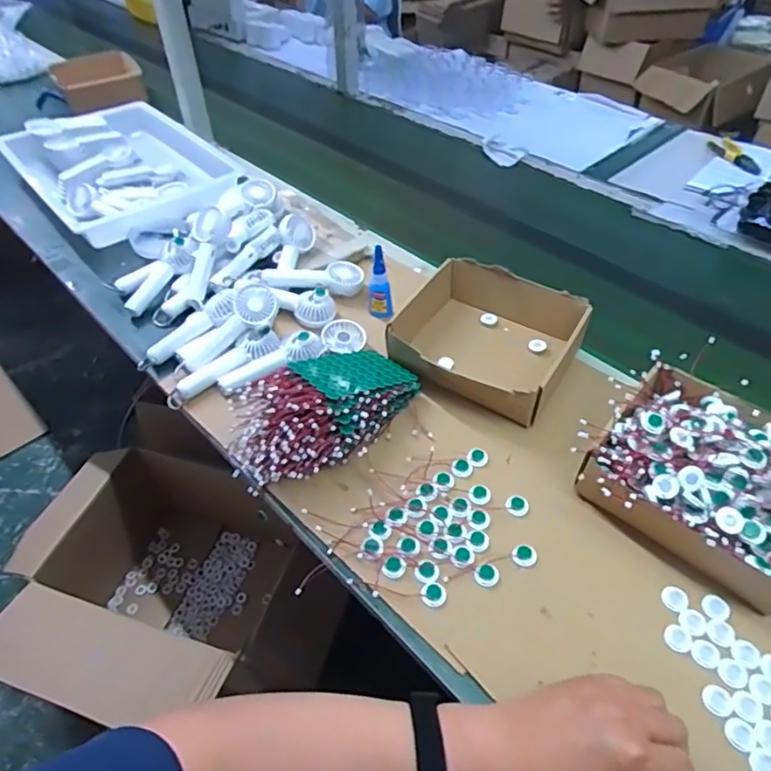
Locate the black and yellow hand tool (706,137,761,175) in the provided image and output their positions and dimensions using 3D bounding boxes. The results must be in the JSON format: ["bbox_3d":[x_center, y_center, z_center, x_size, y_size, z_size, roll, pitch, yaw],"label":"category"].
[{"bbox_3d":[0.721,-0.471,1.135,0.059,0.015,0.139,-8,47,-9],"label":"black and yellow hand tool"}]

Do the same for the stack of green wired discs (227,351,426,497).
[{"bbox_3d":[-0.063,0.023,0.633,0.232,0.078,0.119,-35,55,-27],"label":"stack of green wired discs"}]

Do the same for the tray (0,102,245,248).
[{"bbox_3d":[-0.501,-0.438,1.073,0.349,0.068,0.443,-33,54,-26],"label":"tray"}]

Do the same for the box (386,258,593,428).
[{"bbox_3d":[0.132,-0.063,0.719,0.204,0.074,0.188,25,52,22],"label":"box"}]

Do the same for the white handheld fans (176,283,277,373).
[{"bbox_3d":[-0.208,-0.075,0.736,0.147,0.033,0.057,-42,55,-2],"label":"white handheld fans"}]

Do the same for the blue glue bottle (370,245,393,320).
[{"bbox_3d":[-0.006,-0.139,0.777,0.032,0.112,0.030,-3,47,-2],"label":"blue glue bottle"}]

